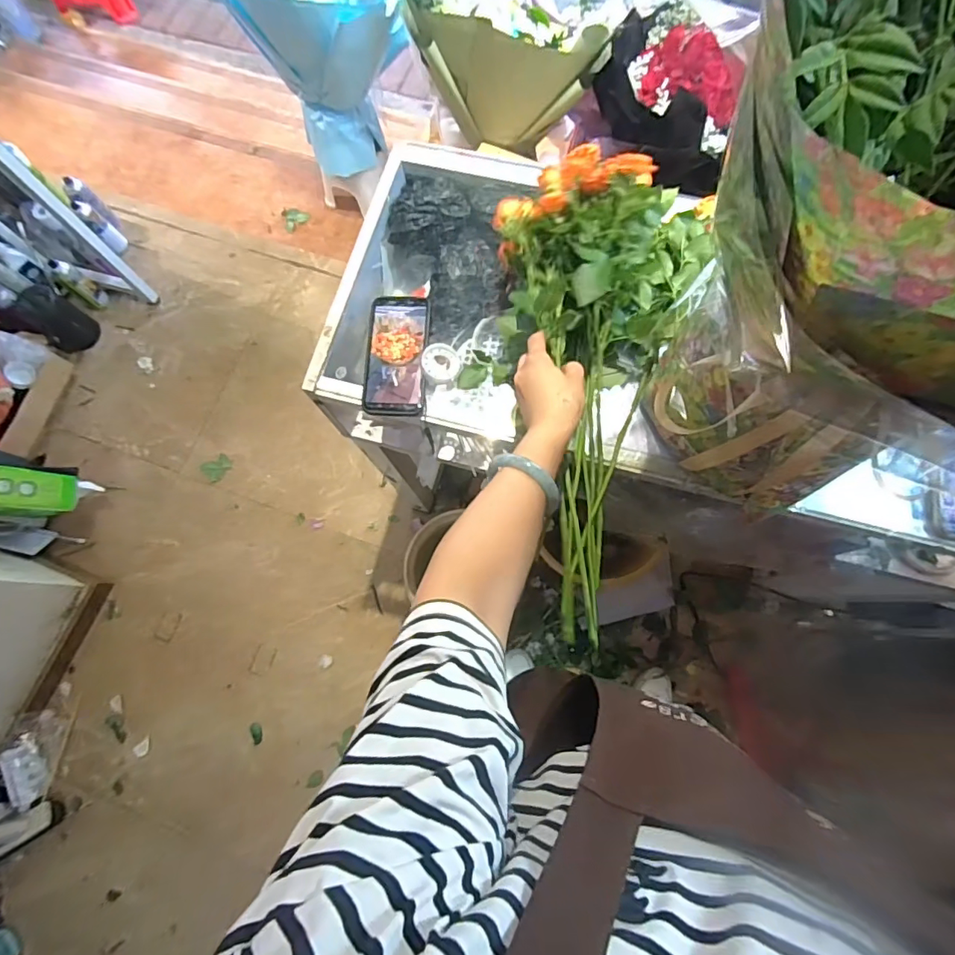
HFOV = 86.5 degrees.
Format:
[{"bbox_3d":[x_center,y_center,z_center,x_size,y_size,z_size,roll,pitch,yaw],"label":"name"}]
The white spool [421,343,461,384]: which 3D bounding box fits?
[{"bbox_3d":[-0.044,-0.140,0.625,0.046,0.016,0.046,0,75,2],"label":"white spool"}]

